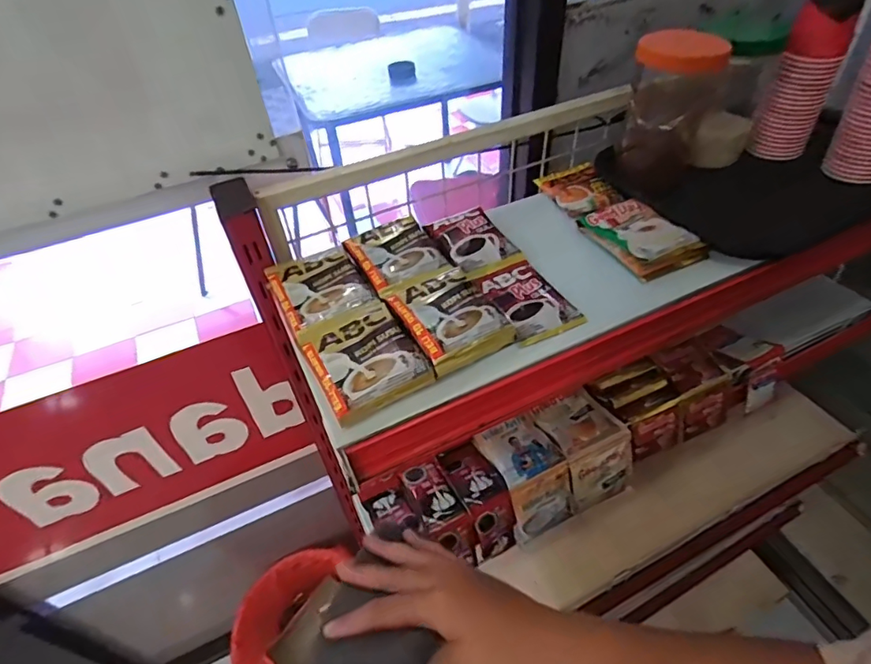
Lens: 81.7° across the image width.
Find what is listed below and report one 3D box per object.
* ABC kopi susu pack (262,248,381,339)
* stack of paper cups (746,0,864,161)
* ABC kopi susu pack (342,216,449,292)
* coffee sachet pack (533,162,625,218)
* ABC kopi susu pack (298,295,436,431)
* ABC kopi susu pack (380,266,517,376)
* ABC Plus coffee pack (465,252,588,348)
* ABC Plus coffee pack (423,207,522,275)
[{"bbox_3d":[-0.117,-0.048,0.505,0.086,0.009,0.103,-26,49,-19],"label":"ABC kopi susu pack"},{"bbox_3d":[0.441,-0.303,0.596,0.071,0.204,0.065,20,51,22],"label":"stack of paper cups"},{"bbox_3d":[-0.044,-0.087,0.531,0.081,0.015,0.090,-24,49,-18],"label":"ABC kopi susu pack"},{"bbox_3d":[0.181,-0.184,0.642,0.075,0.017,0.103,-15,47,-10],"label":"coffee sachet pack"},{"bbox_3d":[-0.063,0.020,0.442,0.086,0.021,0.105,-24,49,-18],"label":"ABC kopi susu pack"},{"bbox_3d":[0.012,-0.017,0.470,0.086,0.025,0.103,-26,49,-20],"label":"ABC kopi susu pack"},{"bbox_3d":[0.087,-0.035,0.500,0.070,0.019,0.111,-22,48,-16],"label":"ABC Plus coffee pack"},{"bbox_3d":[0.038,-0.101,0.552,0.075,0.017,0.091,-24,49,-18],"label":"ABC Plus coffee pack"}]

